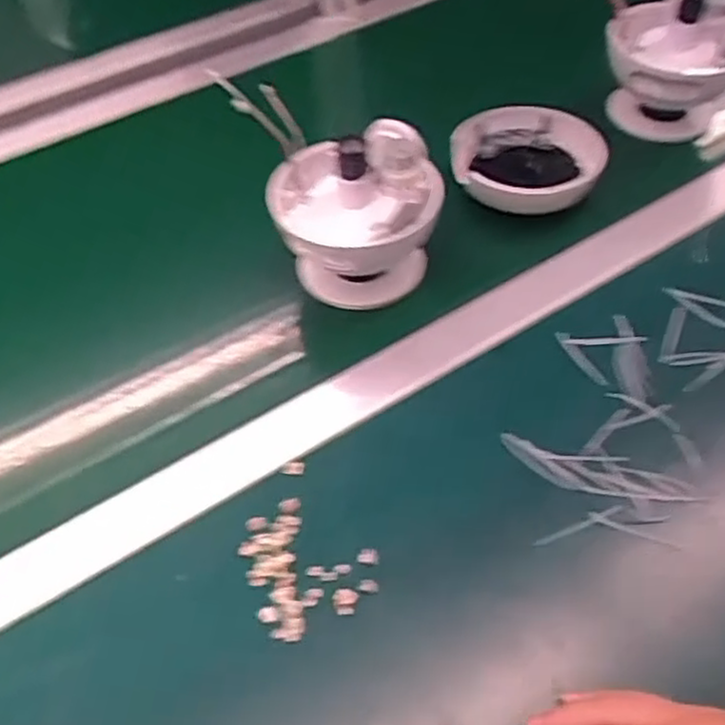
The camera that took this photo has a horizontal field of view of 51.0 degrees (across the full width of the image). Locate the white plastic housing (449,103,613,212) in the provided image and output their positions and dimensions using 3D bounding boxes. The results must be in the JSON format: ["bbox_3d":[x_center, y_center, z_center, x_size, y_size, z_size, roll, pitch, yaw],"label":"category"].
[{"bbox_3d":[0.139,-0.170,0.643,0.122,0.044,0.117,-2,51,-3],"label":"white plastic housing"}]

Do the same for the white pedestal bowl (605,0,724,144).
[{"bbox_3d":[0.290,-0.278,0.705,0.120,0.122,0.106,20,54,15],"label":"white pedestal bowl"}]

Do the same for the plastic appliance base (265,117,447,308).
[{"bbox_3d":[-0.003,-0.105,0.557,0.117,0.116,0.110,0,51,-1],"label":"plastic appliance base"}]

